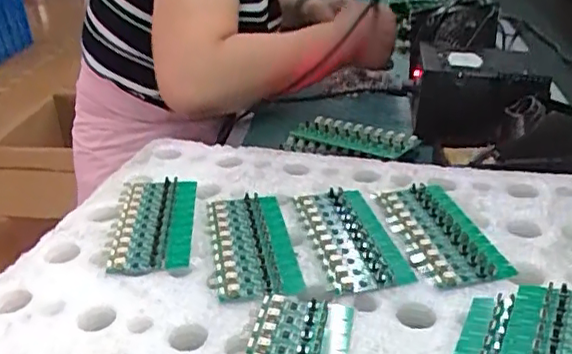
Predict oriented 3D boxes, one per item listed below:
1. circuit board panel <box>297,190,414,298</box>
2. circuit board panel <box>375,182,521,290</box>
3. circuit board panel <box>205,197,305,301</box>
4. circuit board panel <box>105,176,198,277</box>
[{"bbox_3d":[0.050,0.045,0.494,0.062,0.010,0.134,-8,28,-9],"label":"circuit board panel"},{"bbox_3d":[0.122,0.041,0.499,0.069,0.008,0.139,-9,27,-7],"label":"circuit board panel"},{"bbox_3d":[-0.027,0.050,0.491,0.060,0.008,0.137,-8,28,-7],"label":"circuit board panel"},{"bbox_3d":[-0.112,0.037,0.526,0.064,0.010,0.137,-6,28,-4],"label":"circuit board panel"}]

